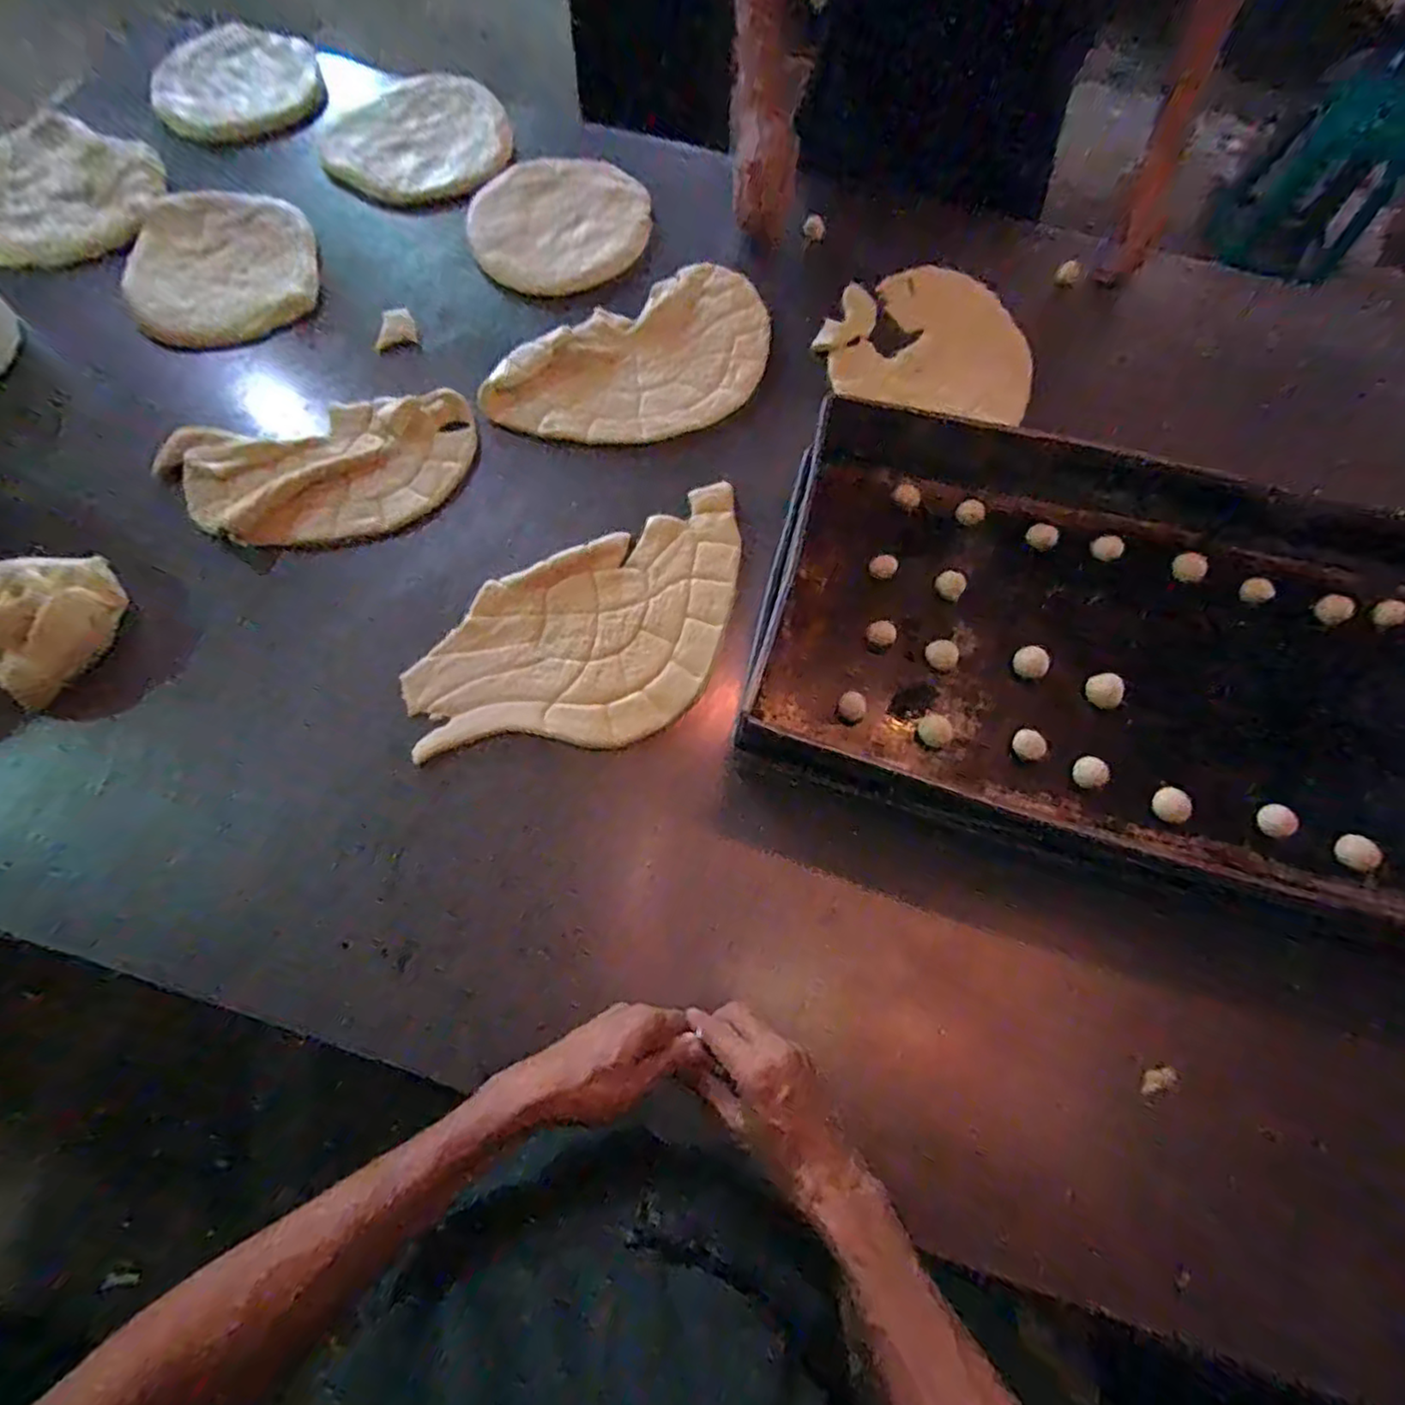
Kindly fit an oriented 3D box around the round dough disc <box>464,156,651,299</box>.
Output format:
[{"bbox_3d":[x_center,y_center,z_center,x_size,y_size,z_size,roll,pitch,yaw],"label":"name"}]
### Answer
[{"bbox_3d":[-0.198,-0.646,0.903,0.239,0.010,0.227,1,71,-2],"label":"round dough disc"}]

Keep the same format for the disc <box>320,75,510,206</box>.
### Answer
[{"bbox_3d":[-0.394,-0.827,0.980,0.223,0.024,0.302,24,67,1],"label":"disc"}]

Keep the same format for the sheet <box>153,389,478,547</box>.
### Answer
[{"bbox_3d":[-0.421,-0.260,0.752,0.333,0.023,0.179,-14,70,-7],"label":"sheet"}]

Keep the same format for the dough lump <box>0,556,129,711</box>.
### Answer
[{"bbox_3d":[-0.670,-0.089,0.679,0.115,0.065,0.151,30,71,9],"label":"dough lump"}]

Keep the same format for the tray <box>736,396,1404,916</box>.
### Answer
[{"bbox_3d":[0.518,-0.031,0.606,0.916,0.084,0.411,13,72,7],"label":"tray"}]

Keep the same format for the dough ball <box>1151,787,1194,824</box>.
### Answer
[{"bbox_3d":[0.394,0.088,0.570,0.023,0.025,0.030,-14,70,-7],"label":"dough ball"}]

